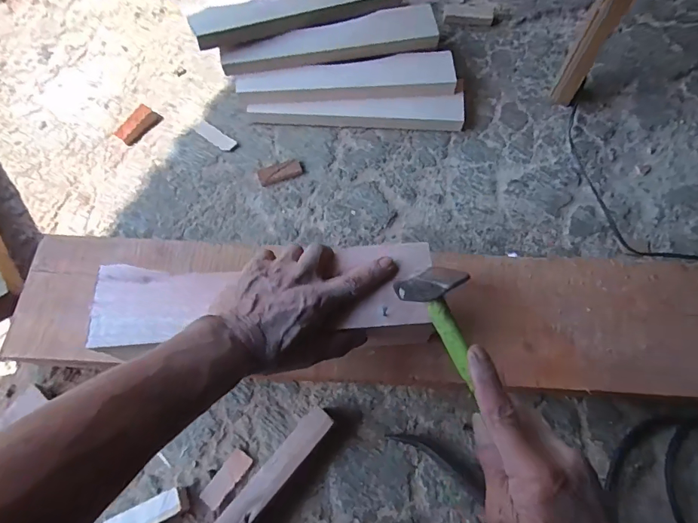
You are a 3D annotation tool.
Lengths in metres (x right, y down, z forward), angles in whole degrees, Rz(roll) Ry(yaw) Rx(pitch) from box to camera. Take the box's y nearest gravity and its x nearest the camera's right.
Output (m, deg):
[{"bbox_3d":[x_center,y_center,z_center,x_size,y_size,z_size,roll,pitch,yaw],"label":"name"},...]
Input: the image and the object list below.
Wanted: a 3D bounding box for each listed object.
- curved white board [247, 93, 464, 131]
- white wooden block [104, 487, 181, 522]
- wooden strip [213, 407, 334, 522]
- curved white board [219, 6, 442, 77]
[{"bbox_3d":[0.012,-0.233,0.686,0.319,0.029,0.048,3,68,3],"label":"curved white board"},{"bbox_3d":[-0.220,0.275,0.480,0.083,0.031,0.028,-23,69,-8],"label":"white wooden block"},{"bbox_3d":[-0.100,0.252,0.479,0.030,0.041,0.219,39,73,16],"label":"wooden strip"},{"bbox_3d":[-0.029,-0.333,0.681,0.328,0.036,0.057,-11,68,-3],"label":"curved white board"}]

